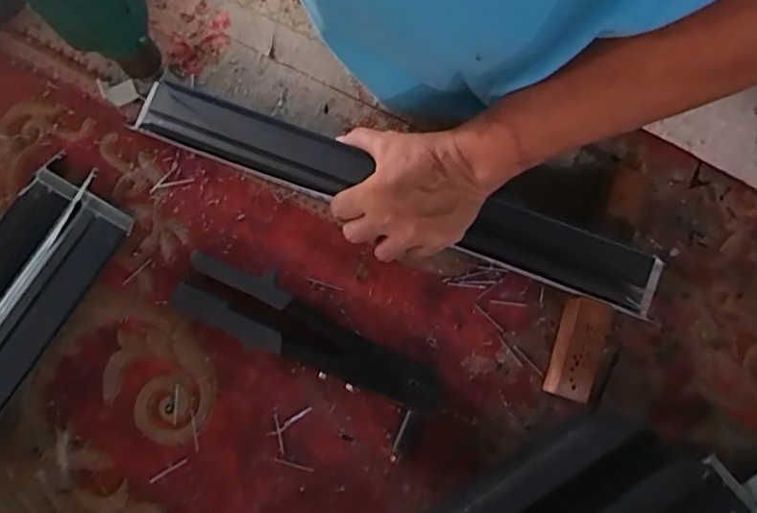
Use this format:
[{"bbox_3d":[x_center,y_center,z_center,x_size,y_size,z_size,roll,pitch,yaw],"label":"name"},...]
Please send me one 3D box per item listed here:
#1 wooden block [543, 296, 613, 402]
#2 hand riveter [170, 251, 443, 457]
[{"bbox_3d":[0.174,0.082,0.471,0.032,0.040,0.085,19,79,3],"label":"wooden block"},{"bbox_3d":[-0.064,0.074,0.472,0.246,0.032,0.072,33,80,5],"label":"hand riveter"}]

